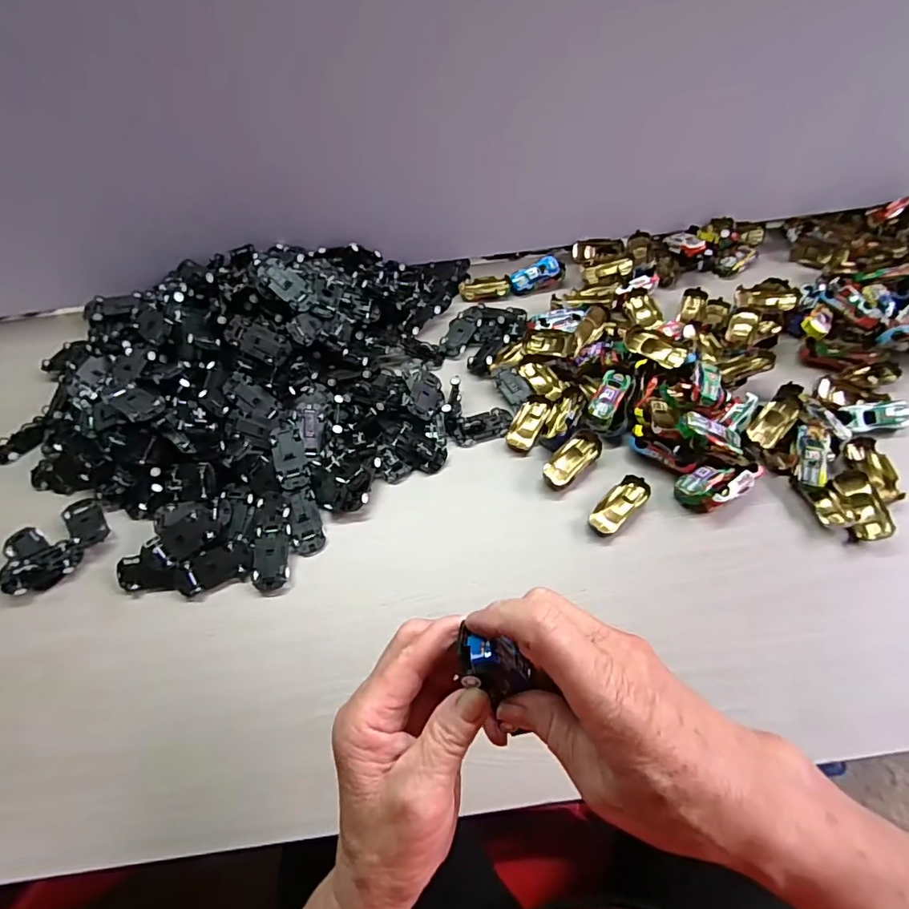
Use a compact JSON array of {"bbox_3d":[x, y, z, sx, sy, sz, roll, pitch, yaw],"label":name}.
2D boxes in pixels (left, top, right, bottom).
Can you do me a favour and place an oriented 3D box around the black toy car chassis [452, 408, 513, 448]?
[{"bbox_3d":[0.029,-0.029,0.514,0.064,0.009,0.033,-16,61,-7],"label":"black toy car chassis"}]

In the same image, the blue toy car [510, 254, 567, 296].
[{"bbox_3d":[0.105,-0.225,0.631,0.069,0.023,0.030,-26,62,-12],"label":"blue toy car"}]

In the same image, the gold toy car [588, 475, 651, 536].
[{"bbox_3d":[0.149,0.046,0.455,0.063,0.015,0.028,-38,65,-18],"label":"gold toy car"}]

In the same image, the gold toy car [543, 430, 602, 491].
[{"bbox_3d":[0.113,0.004,0.479,0.065,0.017,0.031,-38,65,-18],"label":"gold toy car"}]

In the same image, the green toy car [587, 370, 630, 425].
[{"bbox_3d":[0.157,-0.058,0.506,0.027,0.018,0.058,24,64,15],"label":"green toy car"}]

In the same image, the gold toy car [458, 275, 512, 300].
[{"bbox_3d":[0.039,-0.215,0.636,0.063,0.017,0.032,-1,60,2],"label":"gold toy car"}]

